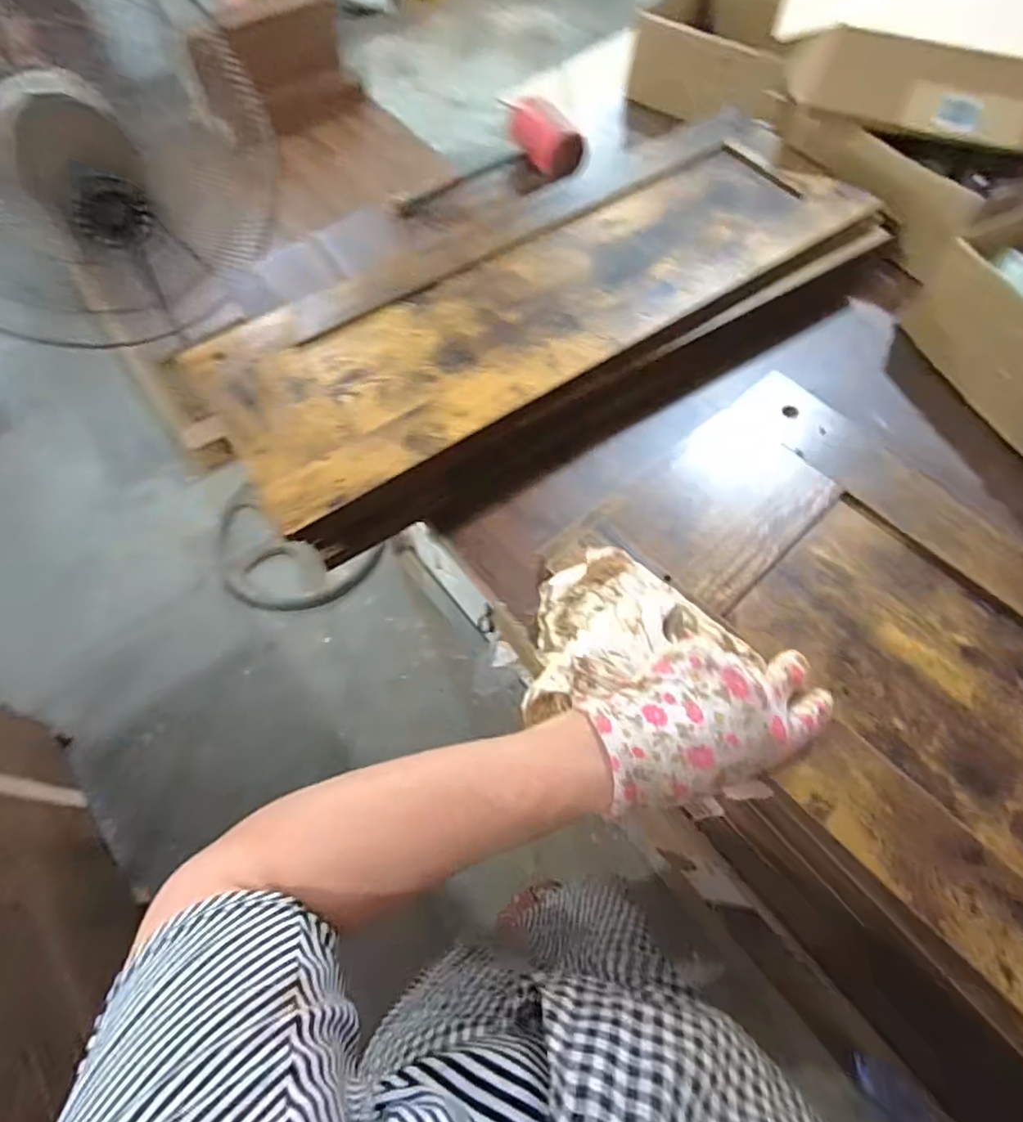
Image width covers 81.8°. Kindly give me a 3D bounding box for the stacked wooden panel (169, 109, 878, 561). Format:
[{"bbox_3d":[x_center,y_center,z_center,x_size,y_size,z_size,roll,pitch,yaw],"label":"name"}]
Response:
[{"bbox_3d":[0.054,-0.304,0.728,0.811,0.104,0.293,-32,67,-15],"label":"stacked wooden panel"}]

